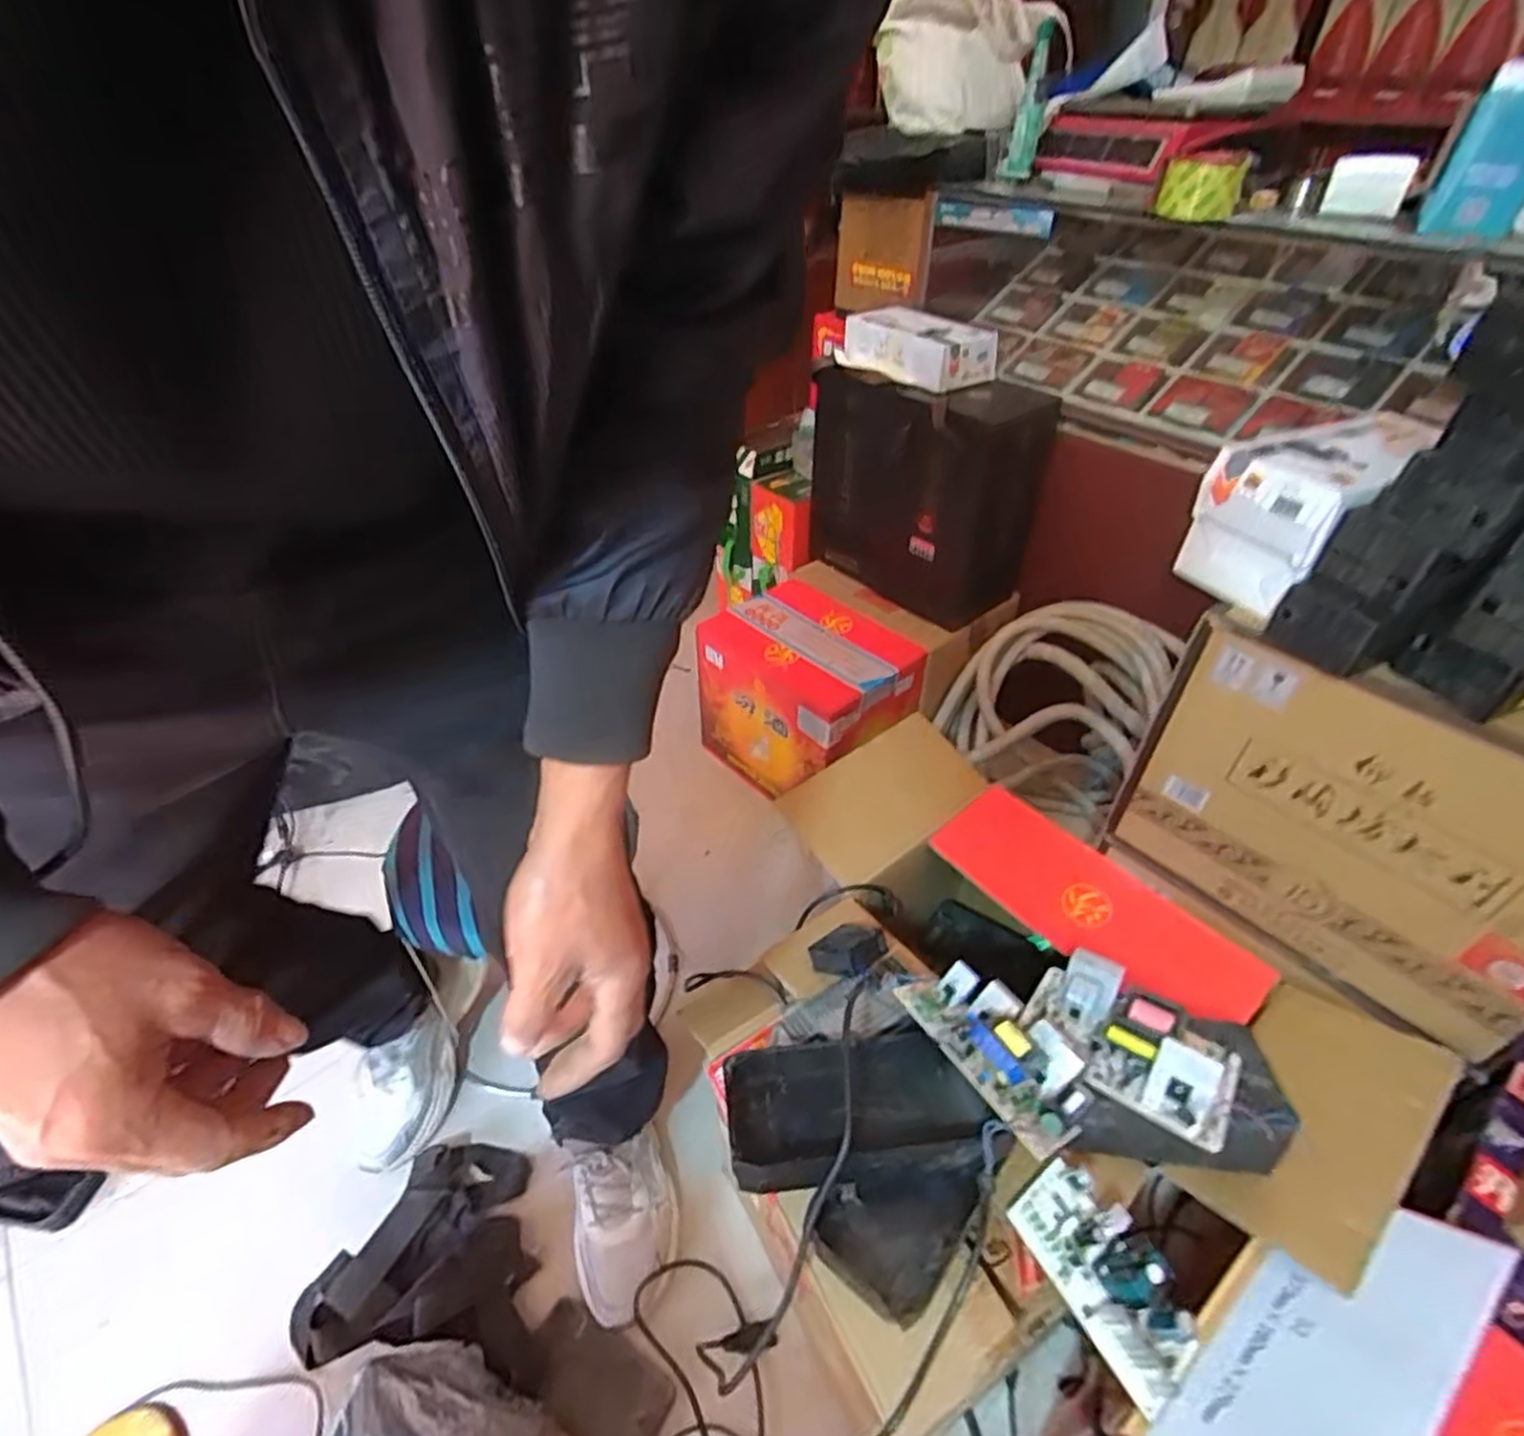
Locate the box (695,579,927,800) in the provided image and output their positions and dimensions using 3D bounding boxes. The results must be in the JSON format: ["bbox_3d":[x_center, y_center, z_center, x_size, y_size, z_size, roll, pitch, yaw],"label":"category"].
[{"bbox_3d":[0.089,-0.034,1.318,0.246,0.261,0.292,-31,50,-31],"label":"box"}]

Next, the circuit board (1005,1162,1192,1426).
[{"bbox_3d":[0.264,0.419,0.560,0.071,0.030,0.145,-23,46,-24],"label":"circuit board"}]

